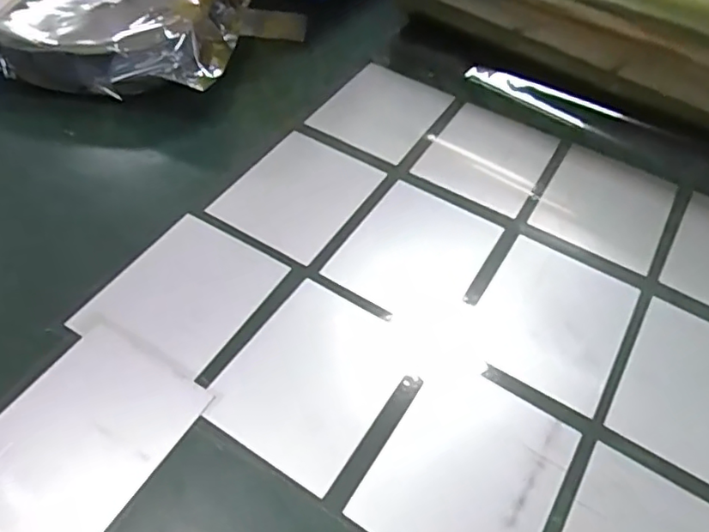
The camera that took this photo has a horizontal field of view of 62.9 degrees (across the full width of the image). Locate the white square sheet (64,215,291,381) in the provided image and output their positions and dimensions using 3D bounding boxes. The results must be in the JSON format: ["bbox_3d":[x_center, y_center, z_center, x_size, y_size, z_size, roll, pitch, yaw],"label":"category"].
[{"bbox_3d":[-0.096,0.016,0.332,0.079,0.004,0.096,27,53,16],"label":"white square sheet"}]

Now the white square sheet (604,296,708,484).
[{"bbox_3d":[0.188,0.067,0.313,0.078,0.004,0.099,29,55,17],"label":"white square sheet"}]

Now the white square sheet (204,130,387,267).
[{"bbox_3d":[-0.037,-0.049,0.386,0.078,0.006,0.099,26,54,18],"label":"white square sheet"}]

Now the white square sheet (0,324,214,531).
[{"bbox_3d":[-0.129,0.081,0.275,0.077,0.005,0.097,29,55,12],"label":"white square sheet"}]

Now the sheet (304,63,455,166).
[{"bbox_3d":[0.023,-0.123,0.451,0.078,0.004,0.099,27,55,16],"label":"sheet"}]

